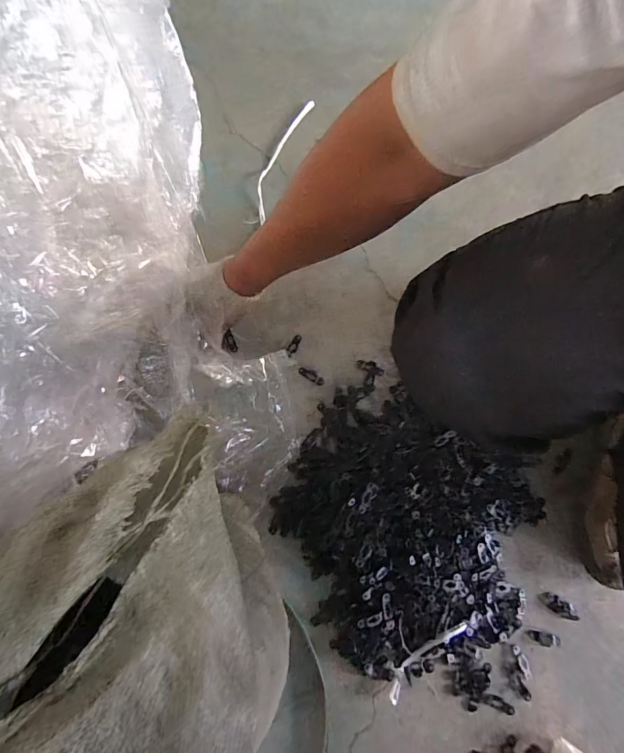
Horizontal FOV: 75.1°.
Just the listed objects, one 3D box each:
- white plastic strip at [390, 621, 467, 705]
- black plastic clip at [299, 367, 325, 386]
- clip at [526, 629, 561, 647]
[{"bbox_3d":[0.153,0.381,0.555,0.140,0.017,0.028,-39,80,-8],"label":"white plastic strip"},{"bbox_3d":[0.000,-0.002,0.642,0.044,0.004,0.017,31,79,7],"label":"black plastic clip"},{"bbox_3d":[0.327,0.371,0.575,0.048,0.005,0.017,12,77,2],"label":"clip"}]

